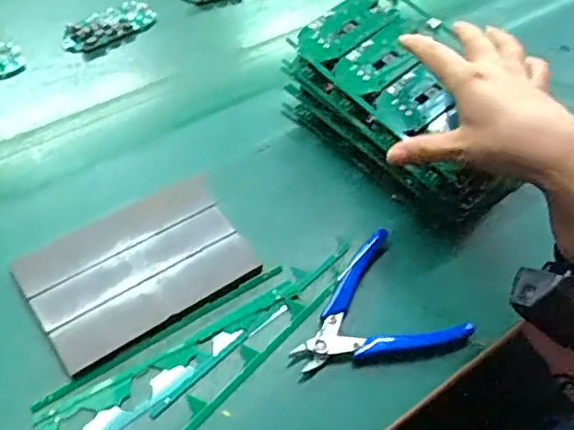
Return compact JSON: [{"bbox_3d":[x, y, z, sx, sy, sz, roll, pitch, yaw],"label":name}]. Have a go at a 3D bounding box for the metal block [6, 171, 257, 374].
[{"bbox_3d":[-0.108,0.033,0.446,0.157,0.017,0.111,-27,62,-26],"label":"metal block"}]

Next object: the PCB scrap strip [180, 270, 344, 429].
[{"bbox_3d":[-0.025,0.098,0.411,0.017,0.010,0.188,38,57,19],"label":"PCB scrap strip"}]

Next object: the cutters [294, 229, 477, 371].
[{"bbox_3d":[0.057,0.072,0.429,0.118,0.017,0.098,-27,62,-26],"label":"cutters"}]

